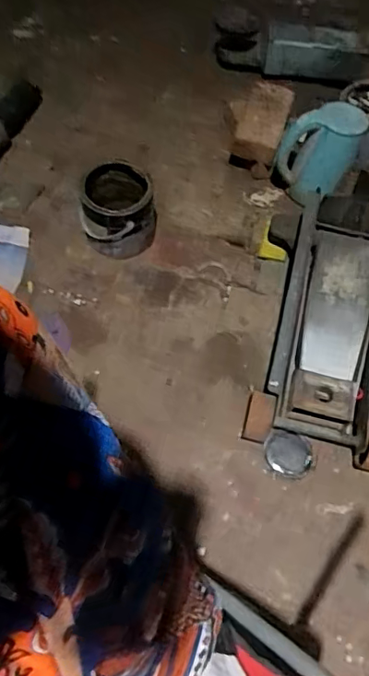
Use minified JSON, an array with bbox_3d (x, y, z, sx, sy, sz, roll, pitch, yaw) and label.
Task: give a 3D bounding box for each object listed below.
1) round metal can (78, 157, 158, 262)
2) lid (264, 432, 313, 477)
[{"bbox_3d":[-0.142,-0.281,1.133,0.155,0.133,0.179,3,61,-1],"label":"round metal can"},{"bbox_3d":[0.196,0.217,0.969,0.087,0.013,0.078,14,61,5],"label":"lid"}]

